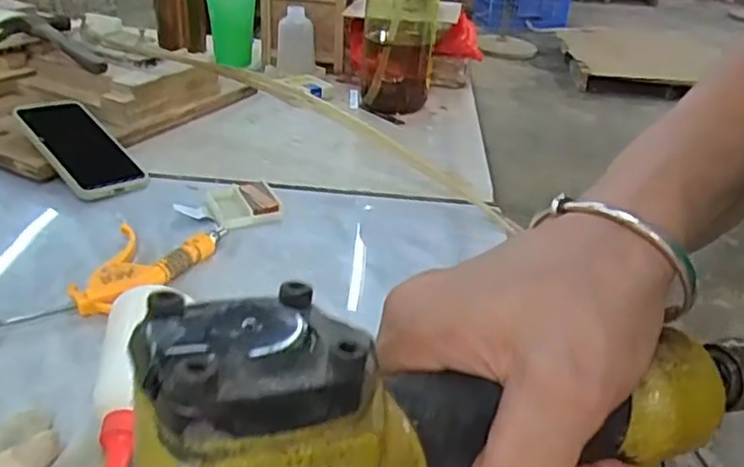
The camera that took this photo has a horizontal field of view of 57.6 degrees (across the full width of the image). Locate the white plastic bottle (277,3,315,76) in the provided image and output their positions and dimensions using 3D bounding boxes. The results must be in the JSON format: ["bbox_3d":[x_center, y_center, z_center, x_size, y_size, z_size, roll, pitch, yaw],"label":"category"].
[{"bbox_3d":[-0.121,-0.306,1.077,0.061,0.103,0.045,0,31,-4],"label":"white plastic bottle"}]

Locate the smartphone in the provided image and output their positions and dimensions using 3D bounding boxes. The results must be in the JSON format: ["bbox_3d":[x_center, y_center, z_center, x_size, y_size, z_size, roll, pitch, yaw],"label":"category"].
[{"bbox_3d":[-0.326,-0.098,0.762,0.086,0.019,0.177,-27,60,-40],"label":"smartphone"}]

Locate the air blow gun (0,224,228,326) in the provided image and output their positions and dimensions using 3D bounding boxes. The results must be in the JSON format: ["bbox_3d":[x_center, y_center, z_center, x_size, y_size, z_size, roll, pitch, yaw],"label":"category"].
[{"bbox_3d":[-0.223,0.036,0.587,0.090,0.023,0.214,16,33,20],"label":"air blow gun"}]

